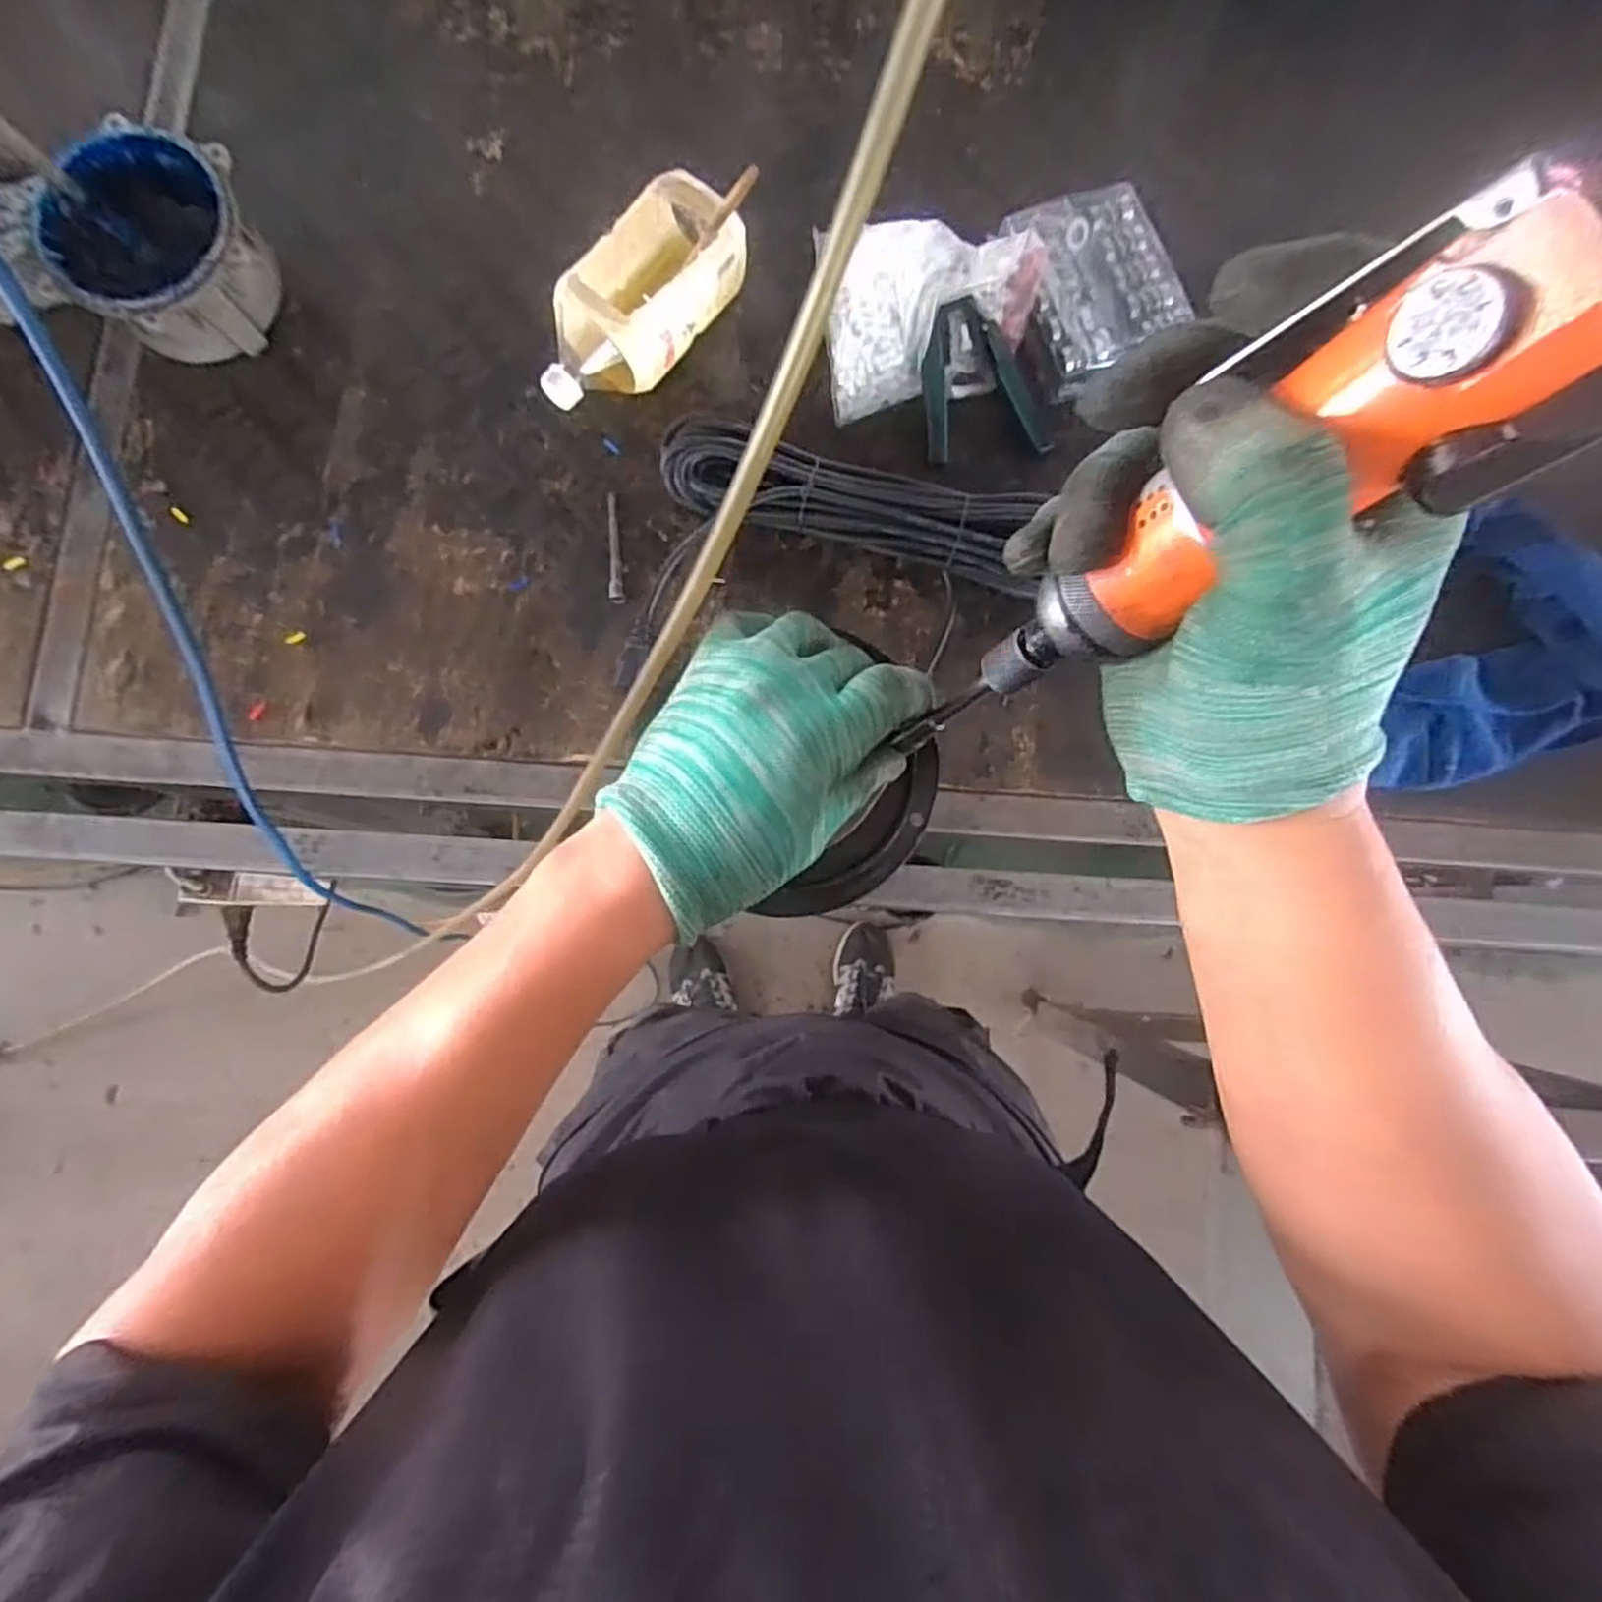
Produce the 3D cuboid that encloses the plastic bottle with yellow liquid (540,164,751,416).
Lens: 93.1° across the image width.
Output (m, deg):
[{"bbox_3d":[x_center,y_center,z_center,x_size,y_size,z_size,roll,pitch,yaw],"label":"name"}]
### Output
[{"bbox_3d":[-0.143,-0.415,0.643,0.095,0.076,0.204,39,82,3],"label":"plastic bottle with yellow liquid"}]

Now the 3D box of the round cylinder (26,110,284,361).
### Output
[{"bbox_3d":[-0.516,-0.445,0.623,0.142,0.088,0.146,0,81,-3],"label":"round cylinder"}]

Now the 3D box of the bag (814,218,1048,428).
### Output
[{"bbox_3d":[0.114,-0.427,0.668,0.192,0.061,0.164,1,81,-3],"label":"bag"}]

